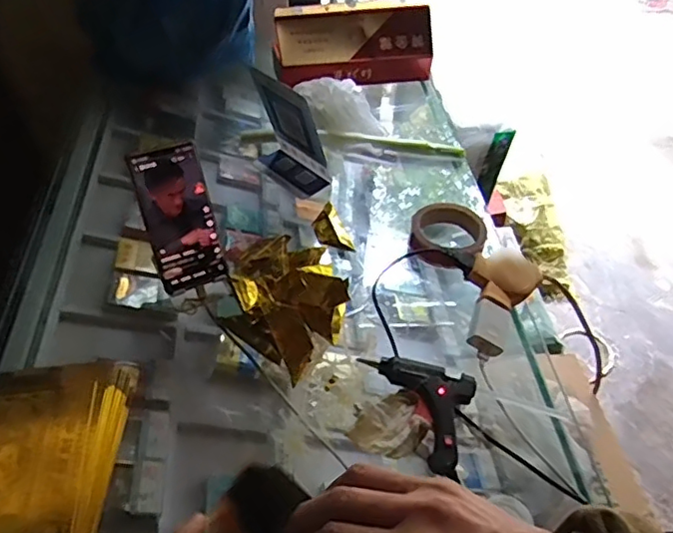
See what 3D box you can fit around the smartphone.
[{"bbox_3d":[-0.172,-0.052,0.652,0.072,0.158,0.010,-19,19,-20],"label":"smartphone"}]

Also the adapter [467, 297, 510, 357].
[{"bbox_3d":[0.172,0.067,0.666,0.042,0.023,0.063,20,48,15],"label":"adapter"}]

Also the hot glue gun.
[{"bbox_3d":[0.078,0.143,0.594,0.113,0.026,0.111,11,47,7],"label":"hot glue gun"}]

